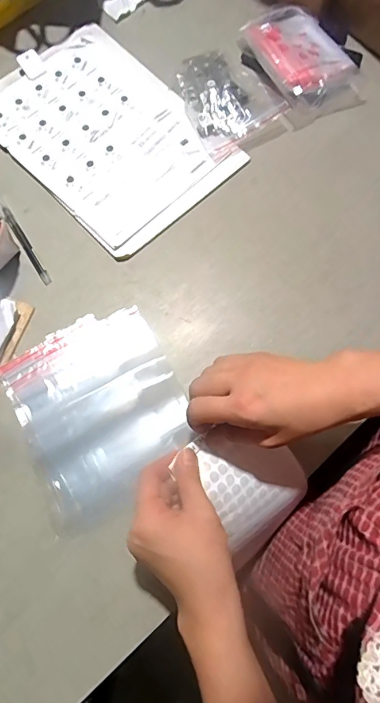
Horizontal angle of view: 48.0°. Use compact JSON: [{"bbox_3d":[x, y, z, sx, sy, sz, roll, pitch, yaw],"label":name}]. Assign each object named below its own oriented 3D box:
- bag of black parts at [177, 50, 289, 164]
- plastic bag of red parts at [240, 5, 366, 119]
[{"bbox_3d":[0.047,-0.356,0.587,0.133,0.032,0.157,-31,76,-11],"label":"bag of black parts"},{"bbox_3d":[0.159,-0.421,0.608,0.131,0.037,0.185,-25,75,-9],"label":"plastic bag of red parts"}]

